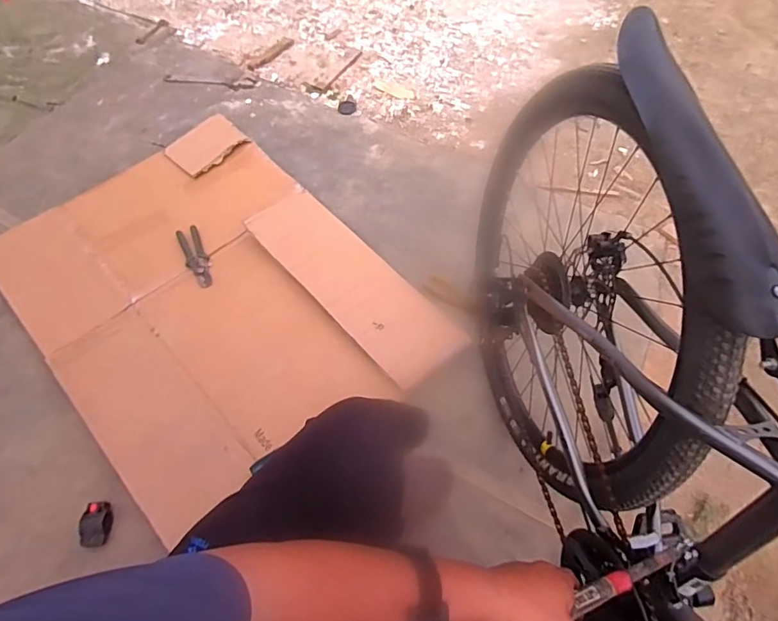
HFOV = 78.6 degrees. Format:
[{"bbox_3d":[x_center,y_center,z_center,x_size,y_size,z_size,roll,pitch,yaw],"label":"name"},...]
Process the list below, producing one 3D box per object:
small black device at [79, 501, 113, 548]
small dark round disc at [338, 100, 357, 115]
[{"bbox_3d":[-0.533,0.388,0.862,0.051,0.024,0.075,5,62,1],"label":"small black device"},{"bbox_3d":[-0.132,-0.644,1.507,0.055,0.007,0.073,3,62,0],"label":"small dark round disc"}]

